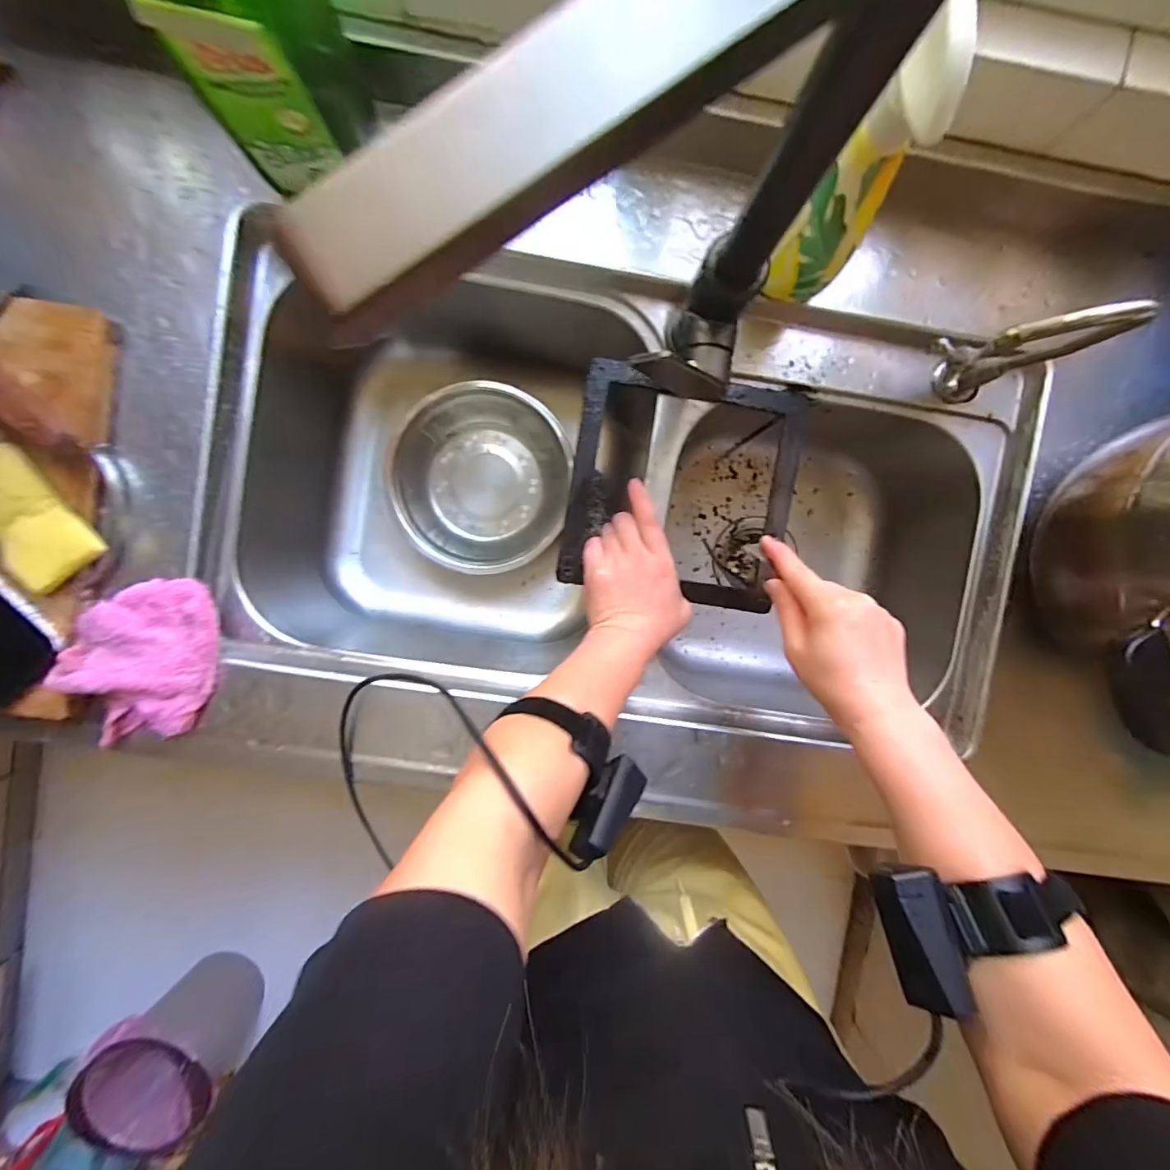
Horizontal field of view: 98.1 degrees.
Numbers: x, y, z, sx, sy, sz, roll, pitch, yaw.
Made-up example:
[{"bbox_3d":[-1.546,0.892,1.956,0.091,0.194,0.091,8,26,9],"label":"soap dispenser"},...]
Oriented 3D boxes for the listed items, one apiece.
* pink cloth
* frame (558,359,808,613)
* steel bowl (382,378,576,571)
[{"bbox_3d":[-0.364,0.065,0.415,0.104,0.041,0.124,-10,93,-3],"label":"pink cloth"},{"bbox_3d":[0.090,-0.090,0.469,0.204,0.017,0.204,9,92,-4],"label":"frame"},{"bbox_3d":[-0.121,-0.123,0.604,0.201,0.061,0.209,18,92,-4],"label":"steel bowl"}]

